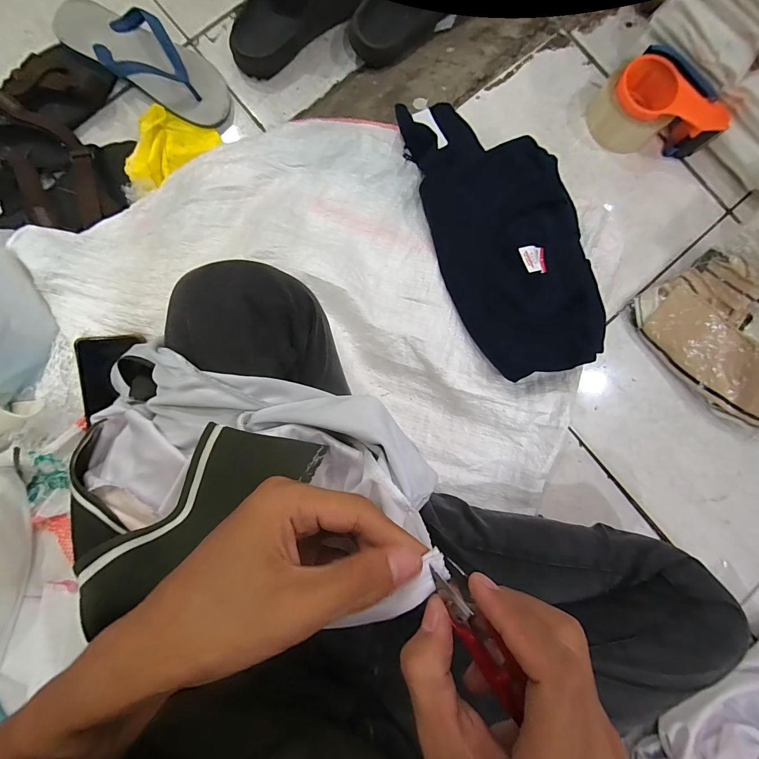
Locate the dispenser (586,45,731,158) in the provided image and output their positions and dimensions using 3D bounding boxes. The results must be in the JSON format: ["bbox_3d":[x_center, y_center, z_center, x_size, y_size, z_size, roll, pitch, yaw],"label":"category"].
[{"bbox_3d":[0.380,-0.363,0.489,0.159,0.071,0.092,39,85,-2],"label":"dispenser"}]

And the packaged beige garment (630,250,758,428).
[{"bbox_3d":[0.466,-0.053,0.460,0.152,0.095,0.219,-35,90,-5],"label":"packaged beige garment"}]

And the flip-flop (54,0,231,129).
[{"bbox_3d":[-0.350,-0.481,0.536,0.253,0.041,0.093,28,85,-3],"label":"flip-flop"}]

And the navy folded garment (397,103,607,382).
[{"bbox_3d":[0.156,-0.199,0.453,0.166,0.085,0.393,-14,88,-5],"label":"navy folded garment"}]

